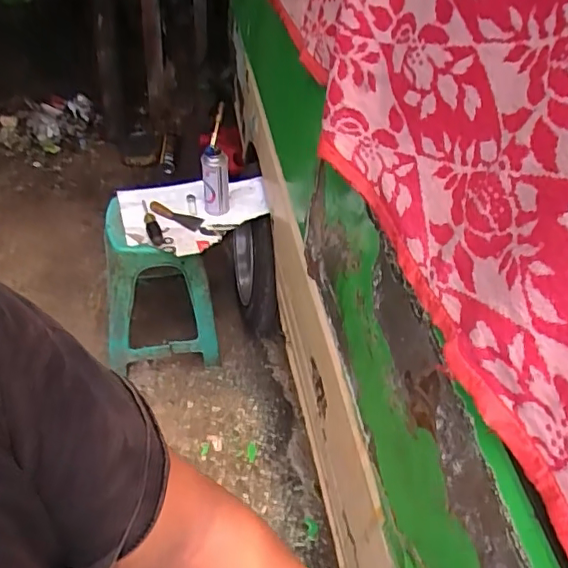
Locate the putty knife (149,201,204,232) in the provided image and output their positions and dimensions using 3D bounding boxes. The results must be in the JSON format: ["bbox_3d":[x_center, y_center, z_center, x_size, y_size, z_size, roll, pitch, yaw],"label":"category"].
[{"bbox_3d":[-0.283,-0.181,1.502,0.172,0.021,0.060,28,47,21],"label":"putty knife"}]

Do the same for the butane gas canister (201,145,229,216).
[{"bbox_3d":[-0.169,-0.259,1.389,0.066,0.191,0.061,1,44,-6],"label":"butane gas canister"}]

